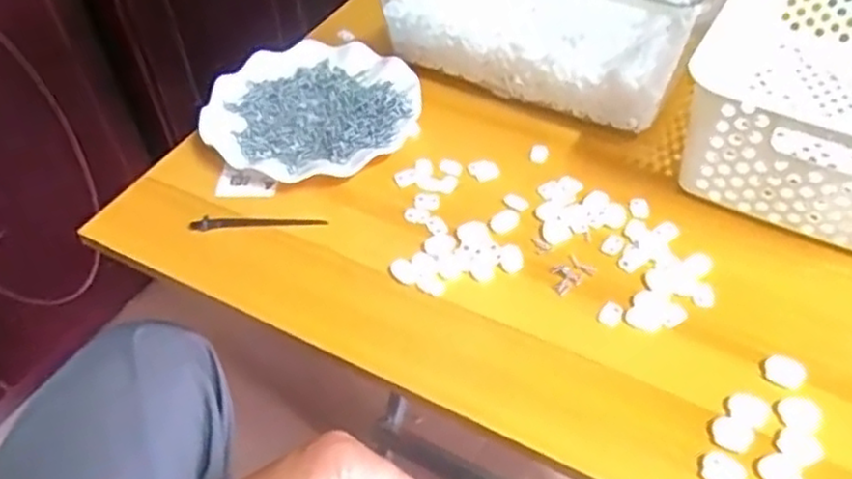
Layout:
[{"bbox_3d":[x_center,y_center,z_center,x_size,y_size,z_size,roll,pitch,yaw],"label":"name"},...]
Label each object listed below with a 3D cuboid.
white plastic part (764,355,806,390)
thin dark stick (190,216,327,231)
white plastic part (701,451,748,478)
[{"bbox_3d":[0.230,0.085,0.457,0.024,0.005,0.021,27,54,23],"label":"white plastic part"},{"bbox_3d":[-0.132,-0.014,0.561,0.105,0.010,0.010,0,48,1],"label":"thin dark stick"},{"bbox_3d":[0.173,0.134,0.414,0.024,0.004,0.020,32,56,26],"label":"white plastic part"}]

